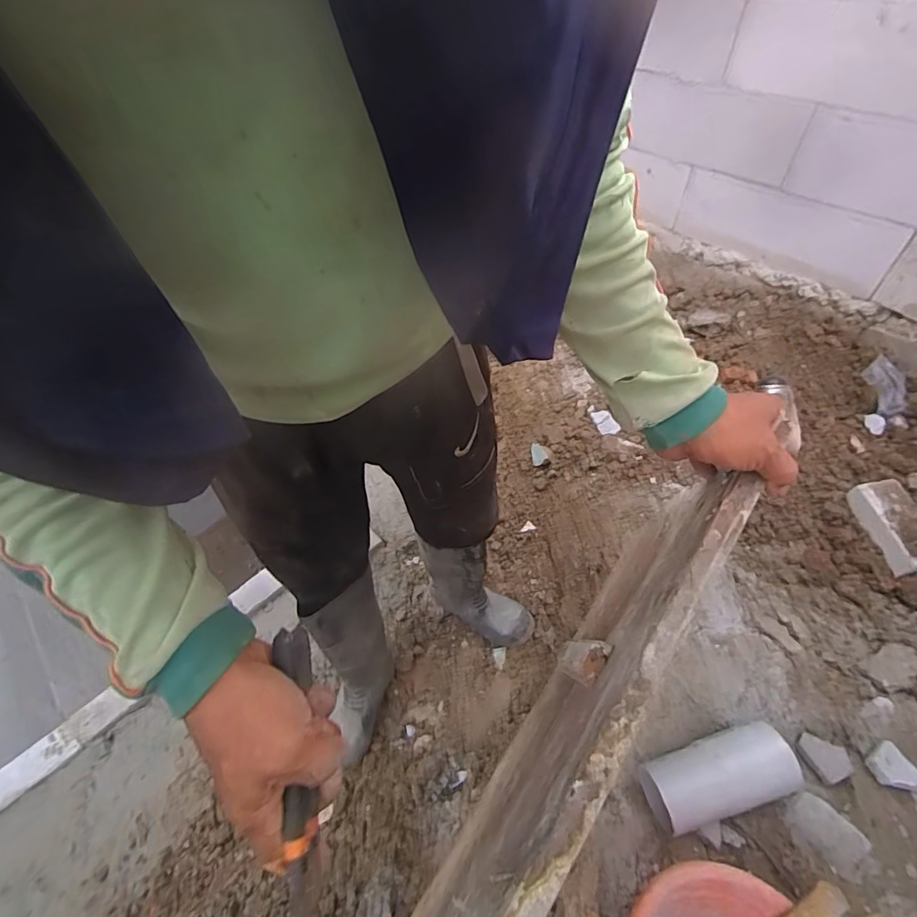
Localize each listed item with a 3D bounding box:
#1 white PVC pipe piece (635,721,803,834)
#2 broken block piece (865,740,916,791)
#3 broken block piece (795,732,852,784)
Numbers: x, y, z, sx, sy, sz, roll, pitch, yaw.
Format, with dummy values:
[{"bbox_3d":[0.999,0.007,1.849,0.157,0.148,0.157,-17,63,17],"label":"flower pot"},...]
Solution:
[{"bbox_3d":[0.363,0.461,0.704,0.206,0.102,0.089,-15,51,-9],"label":"white PVC pipe piece"},{"bbox_3d":[0.656,0.471,0.733,0.054,0.026,0.068,-21,53,-14],"label":"broken block piece"},{"bbox_3d":[0.568,0.461,0.757,0.062,0.014,0.071,-28,55,-19],"label":"broken block piece"}]

